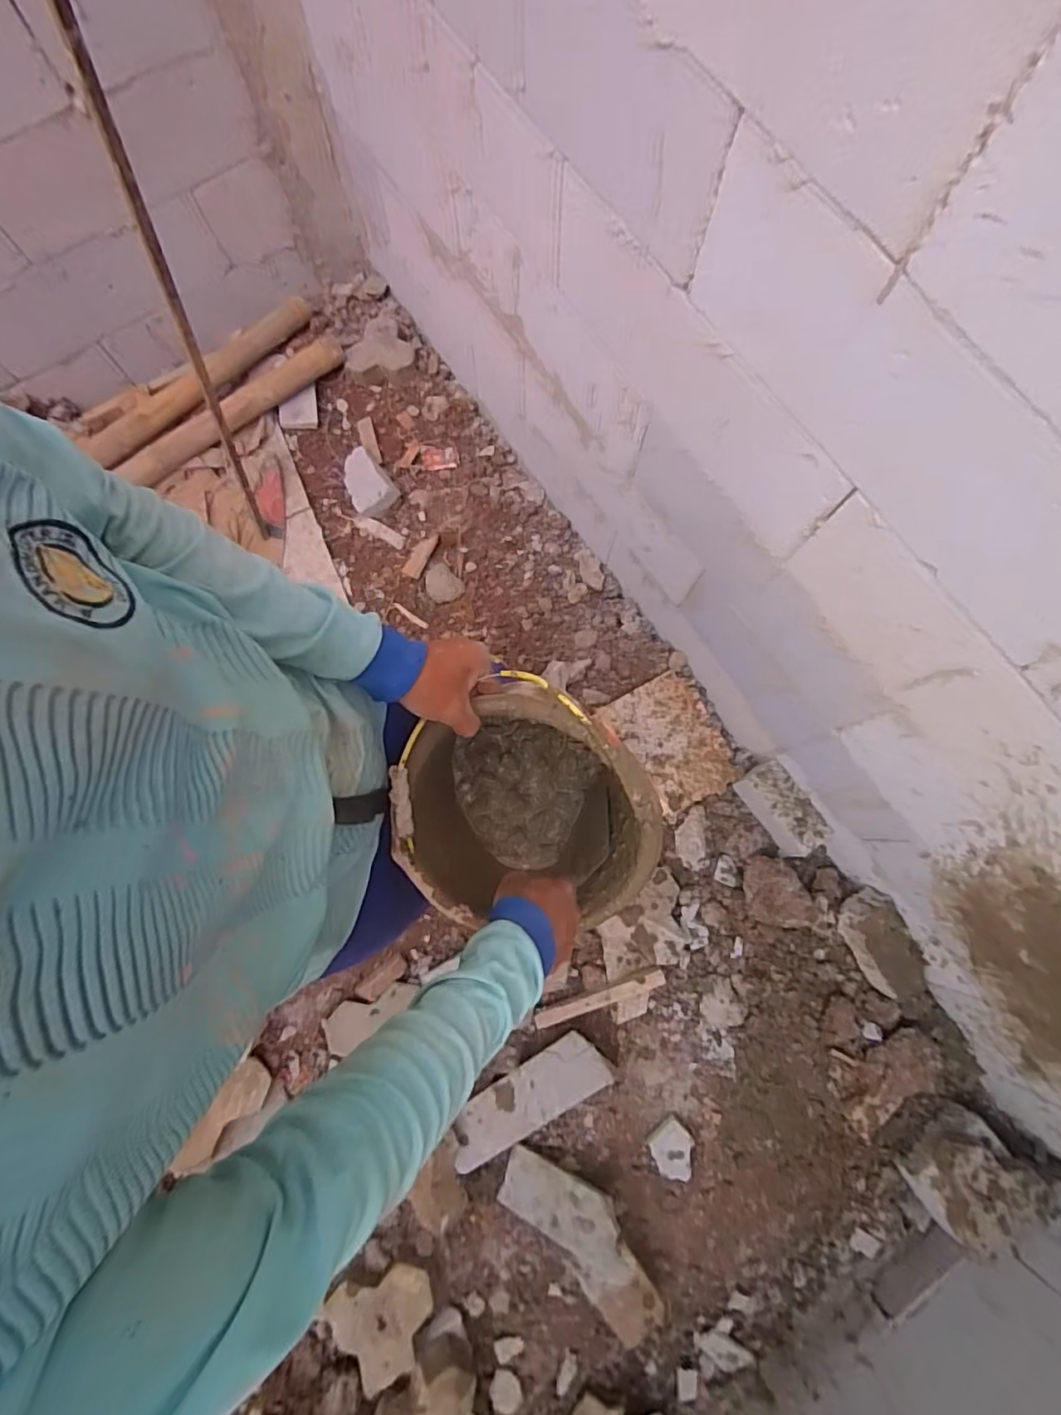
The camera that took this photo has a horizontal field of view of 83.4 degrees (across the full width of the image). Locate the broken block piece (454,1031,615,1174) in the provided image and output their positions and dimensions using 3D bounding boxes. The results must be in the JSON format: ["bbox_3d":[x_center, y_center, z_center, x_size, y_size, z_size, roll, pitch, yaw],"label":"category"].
[{"bbox_3d":[-0.006,0.745,1.137,0.320,0.046,0.110,-34,54,0],"label":"broken block piece"}]

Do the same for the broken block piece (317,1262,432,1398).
[{"bbox_3d":[-0.267,1.095,1.046,0.188,0.054,0.147,-10,78,-2],"label":"broken block piece"}]

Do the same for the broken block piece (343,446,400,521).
[{"bbox_3d":[-0.433,-0.583,1.539,0.121,0.049,0.196,-39,81,-8],"label":"broken block piece"}]

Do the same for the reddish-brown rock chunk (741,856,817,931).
[{"bbox_3d":[0.517,0.384,1.241,0.122,0.112,0.133,0,78,0],"label":"reddish-brown rock chunk"}]

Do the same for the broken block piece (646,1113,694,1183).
[{"bbox_3d":[0.280,0.872,1.169,0.088,0.022,0.093,0,78,0],"label":"broken block piece"}]

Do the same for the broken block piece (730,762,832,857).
[{"bbox_3d":[0.542,0.217,1.292,0.095,0.106,0.207,-33,80,-7],"label":"broken block piece"}]

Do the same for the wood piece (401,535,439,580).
[{"bbox_3d":[-0.282,-0.388,1.521,0.050,0.020,0.131,22,79,4],"label":"wood piece"}]

